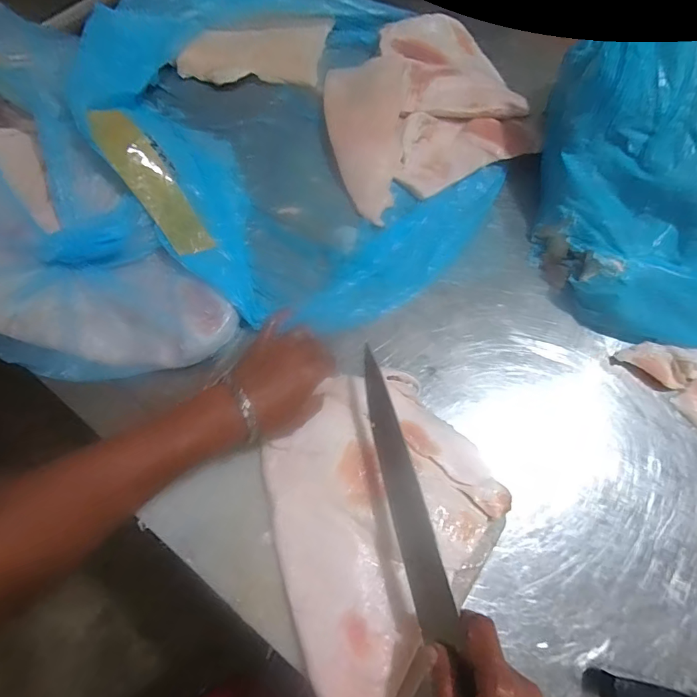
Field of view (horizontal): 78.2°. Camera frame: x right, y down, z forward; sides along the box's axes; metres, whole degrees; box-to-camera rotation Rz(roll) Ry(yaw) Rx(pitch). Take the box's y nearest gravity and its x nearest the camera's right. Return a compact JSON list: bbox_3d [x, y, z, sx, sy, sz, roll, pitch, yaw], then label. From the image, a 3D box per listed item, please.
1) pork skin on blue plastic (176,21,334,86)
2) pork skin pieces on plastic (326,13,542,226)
[{"bbox_3d":[-0.153,-0.493,0.711,0.248,0.029,0.145,-2,69,-1],"label":"pork skin on blue plastic"},{"bbox_3d":[0.104,-0.387,0.664,0.306,0.051,0.357,-18,70,-7],"label":"pork skin pieces on plastic"}]

